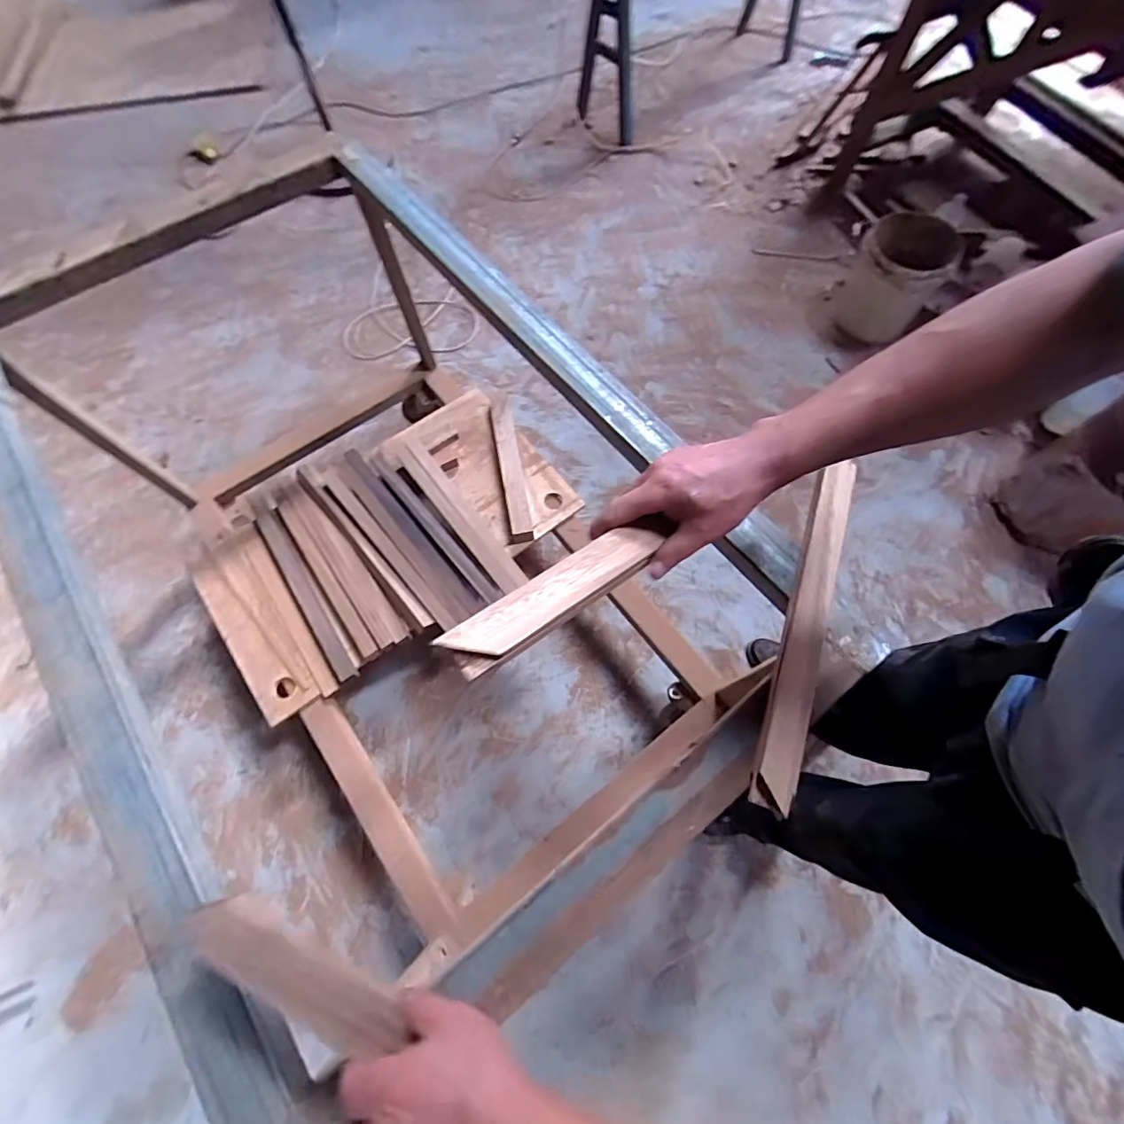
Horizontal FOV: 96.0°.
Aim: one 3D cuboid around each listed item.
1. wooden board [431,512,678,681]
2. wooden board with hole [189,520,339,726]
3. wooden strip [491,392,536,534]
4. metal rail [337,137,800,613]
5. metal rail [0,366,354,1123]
[{"bbox_3d":[0.003,0.019,0.386,0.193,0.016,0.041,-31,72,-21],"label":"wooden board"},{"bbox_3d":[-0.660,0.126,1.096,0.172,0.028,0.454,-32,73,-13],"label":"wooden board with hole"},{"bbox_3d":[-0.123,-0.244,1.219,0.054,0.052,0.401,-10,69,-5],"label":"wooden strip"},{"bbox_3d":[-0.036,-0.324,0.704,0.072,0.043,0.972,-36,71,-13],"label":"metal rail"},{"bbox_3d":[-0.522,0.080,0.534,0.076,0.042,1.081,-36,71,-13],"label":"metal rail"}]

